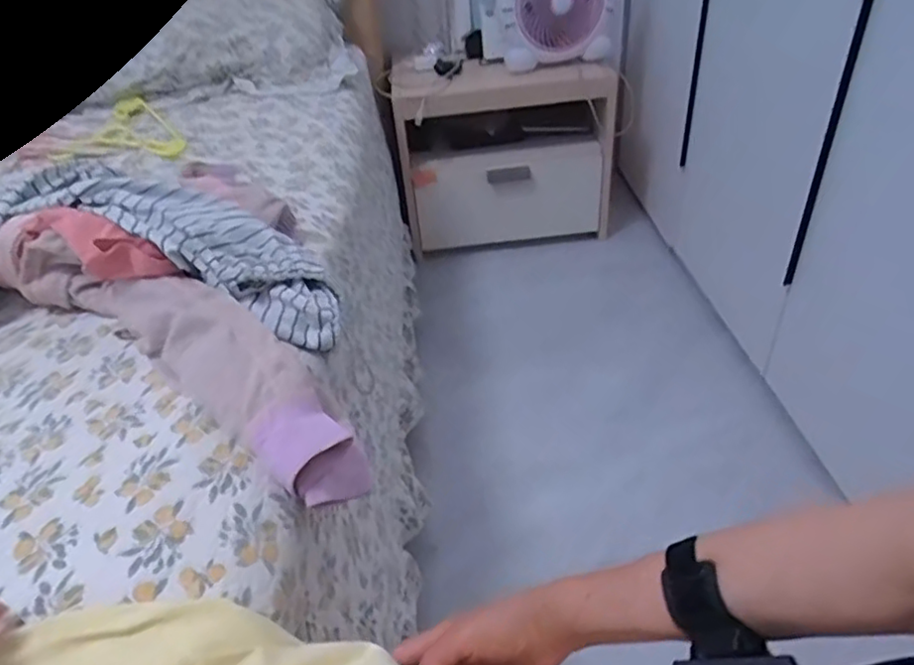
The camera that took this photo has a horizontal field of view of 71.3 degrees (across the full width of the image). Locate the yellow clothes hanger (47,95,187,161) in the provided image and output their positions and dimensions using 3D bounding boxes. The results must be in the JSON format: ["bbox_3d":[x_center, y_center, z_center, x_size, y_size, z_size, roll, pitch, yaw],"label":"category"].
[{"bbox_3d":[-0.530,-0.300,0.979,0.177,0.030,0.254,-24,42,-23],"label":"yellow clothes hanger"}]

